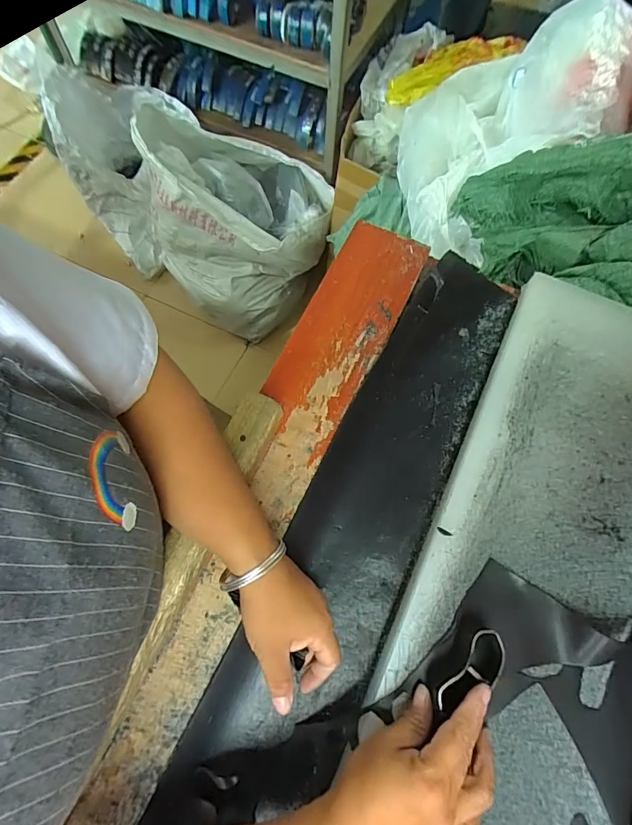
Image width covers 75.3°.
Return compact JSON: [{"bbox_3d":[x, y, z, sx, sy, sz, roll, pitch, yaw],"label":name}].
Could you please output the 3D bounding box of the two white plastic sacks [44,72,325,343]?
[{"bbox_3d":[-0.364,-0.704,1.384,0.741,0.588,0.463,37,74,11],"label":"two white plastic sacks"}]

